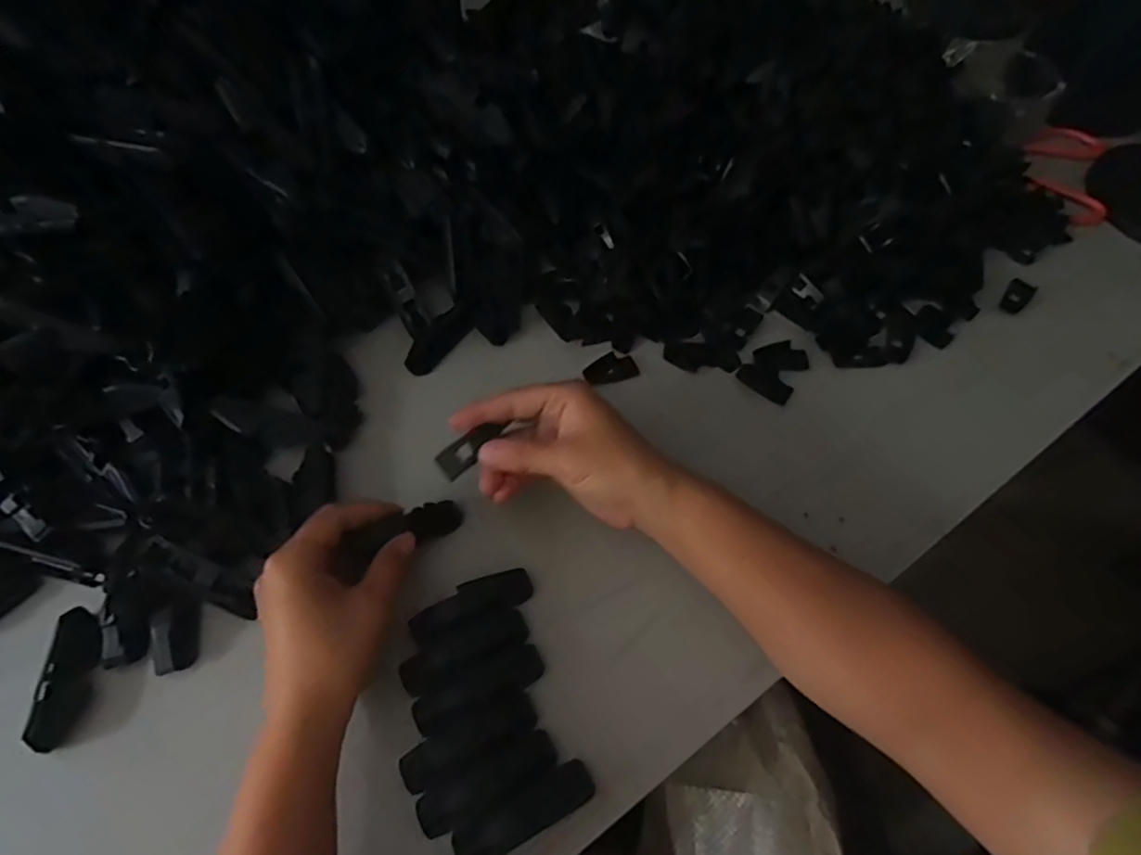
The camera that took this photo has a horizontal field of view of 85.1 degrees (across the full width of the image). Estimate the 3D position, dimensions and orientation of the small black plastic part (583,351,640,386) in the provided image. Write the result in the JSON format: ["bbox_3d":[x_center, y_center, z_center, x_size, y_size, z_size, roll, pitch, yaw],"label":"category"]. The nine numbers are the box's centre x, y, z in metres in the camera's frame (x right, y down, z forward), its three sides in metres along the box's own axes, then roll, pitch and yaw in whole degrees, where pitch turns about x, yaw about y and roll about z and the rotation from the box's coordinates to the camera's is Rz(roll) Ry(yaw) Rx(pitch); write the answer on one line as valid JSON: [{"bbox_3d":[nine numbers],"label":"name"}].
[{"bbox_3d":[0.030,-0.044,0.463,0.041,0.008,0.020,-16,61,-11],"label":"small black plastic part"}]

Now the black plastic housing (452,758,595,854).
[{"bbox_3d":[-0.023,0.198,0.317,0.073,0.015,0.021,-26,63,-16],"label":"black plastic housing"}]

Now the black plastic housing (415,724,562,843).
[{"bbox_3d":[-0.042,0.183,0.320,0.073,0.017,0.022,-25,63,-15],"label":"black plastic housing"}]

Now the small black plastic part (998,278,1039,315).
[{"bbox_3d":[0.368,-0.107,0.513,0.020,0.006,0.046,40,66,20],"label":"small black plastic part"}]

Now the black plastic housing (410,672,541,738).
[{"bbox_3d":[-0.051,0.144,0.343,0.074,0.020,0.022,-24,62,-15],"label":"black plastic housing"}]

